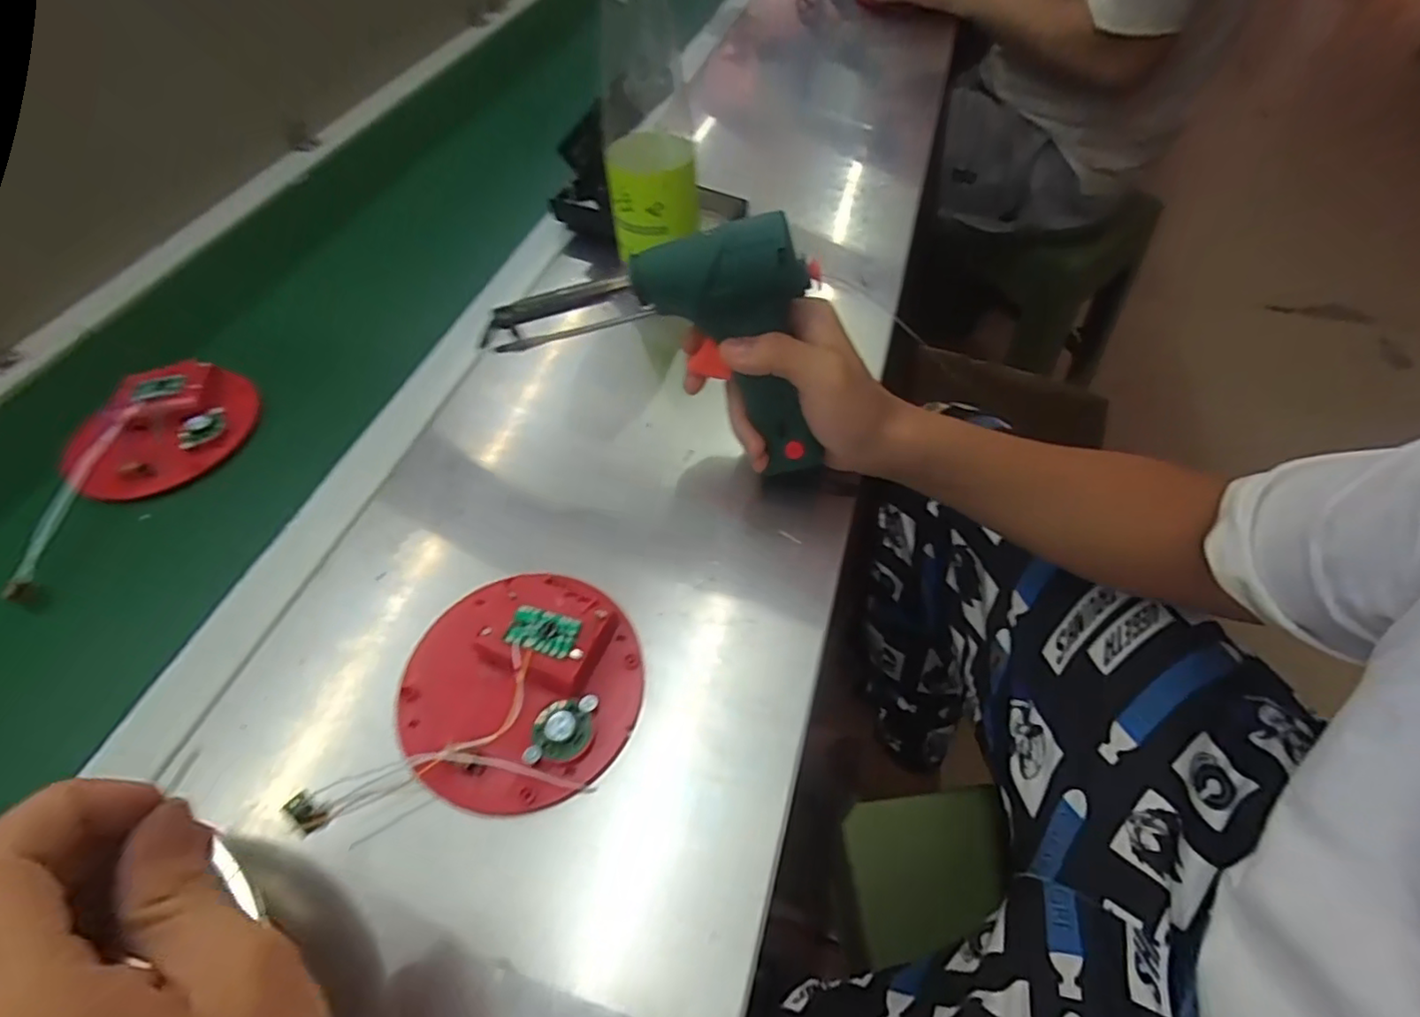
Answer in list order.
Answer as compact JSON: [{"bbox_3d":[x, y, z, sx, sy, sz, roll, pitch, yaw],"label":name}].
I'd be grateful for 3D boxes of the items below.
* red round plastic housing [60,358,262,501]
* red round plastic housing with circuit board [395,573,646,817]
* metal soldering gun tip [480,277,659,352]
[{"bbox_3d":[-0.387,-0.056,0.444,0.102,0.027,0.118,12,55,11],"label":"red round plastic housing"},{"bbox_3d":[-0.097,0.086,0.315,0.119,0.027,0.115,-1,54,2],"label":"red round plastic housing with circuit board"},{"bbox_3d":[-0.087,-0.109,0.353,0.104,0.031,0.007,-10,52,17],"label":"metal soldering gun tip"}]

